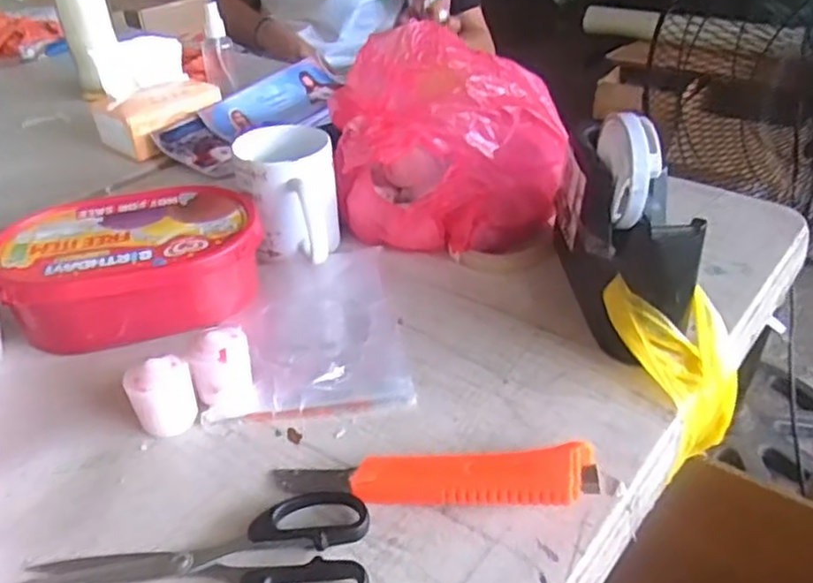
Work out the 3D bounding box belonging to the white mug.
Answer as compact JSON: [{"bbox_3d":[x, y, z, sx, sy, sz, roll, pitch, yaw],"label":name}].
[{"bbox_3d":[-0.095,-0.073,0.569,0.078,0.093,0.091,-7,37,-8],"label":"white mug"}]

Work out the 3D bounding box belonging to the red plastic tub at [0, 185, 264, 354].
[{"bbox_3d":[-0.208,-0.024,0.538,0.188,0.058,0.131,-7,37,-8],"label":"red plastic tub"}]

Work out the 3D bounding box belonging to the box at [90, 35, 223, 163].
[{"bbox_3d":[-0.288,-0.231,0.805,0.104,0.090,0.127,28,45,34],"label":"box"}]

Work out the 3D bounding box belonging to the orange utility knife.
[{"bbox_3d":[0.016,0.104,0.384,0.175,0.025,0.030,0,36,2],"label":"orange utility knife"}]

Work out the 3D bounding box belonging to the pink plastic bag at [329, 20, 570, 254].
[{"bbox_3d":[0.037,-0.132,0.605,0.204,0.142,0.165,-1,36,1],"label":"pink plastic bag"}]

